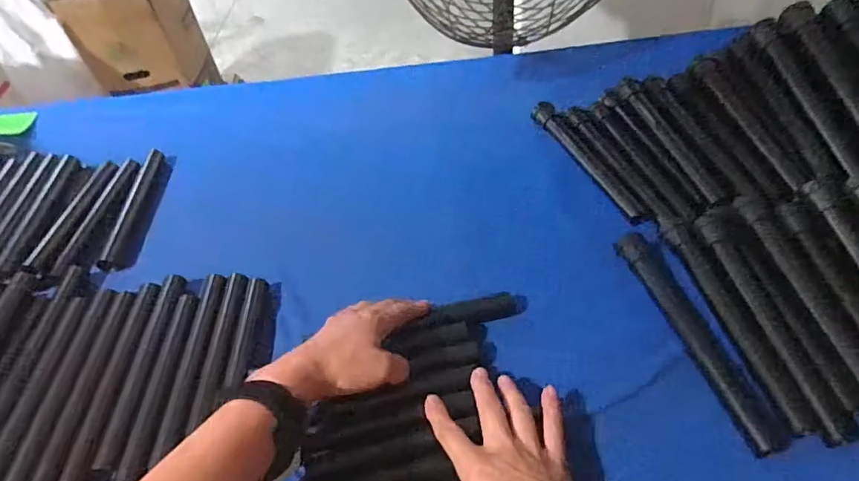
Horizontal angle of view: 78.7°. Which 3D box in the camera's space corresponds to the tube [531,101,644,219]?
[{"bbox_3d":[0.211,-0.113,0.711,0.032,0.025,0.253,-19,48,-12],"label":"tube"}]

